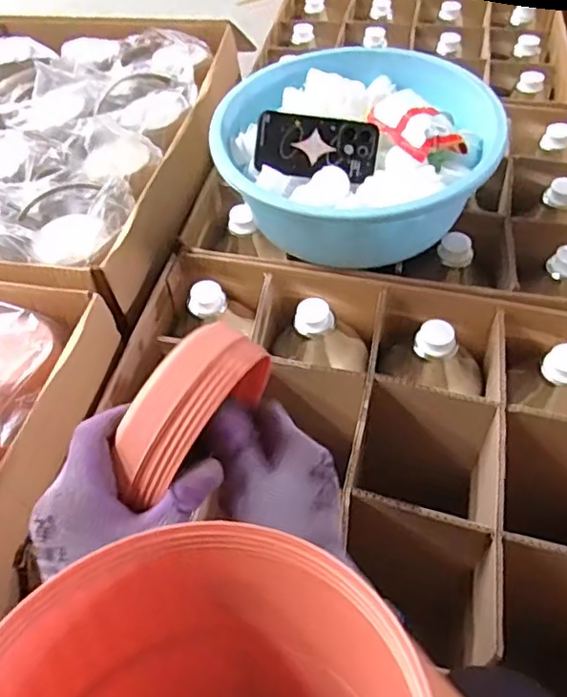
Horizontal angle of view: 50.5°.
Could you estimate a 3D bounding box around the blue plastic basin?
[{"bbox_3d":[0.097,-0.255,0.820,0.342,0.163,0.342,-2,52,3],"label":"blue plastic basin"}]

